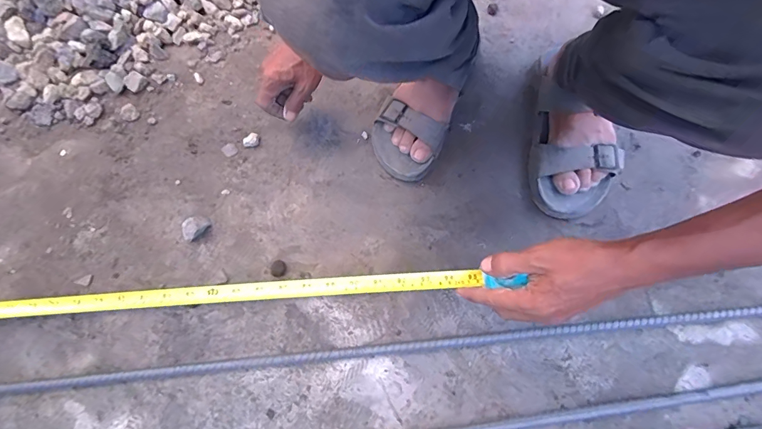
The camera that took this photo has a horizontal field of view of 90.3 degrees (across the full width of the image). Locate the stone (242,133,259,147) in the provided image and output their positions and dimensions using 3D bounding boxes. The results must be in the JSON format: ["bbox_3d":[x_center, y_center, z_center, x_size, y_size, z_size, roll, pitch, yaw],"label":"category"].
[{"bbox_3d":[-0.206,-0.117,0.598,0.025,0.014,0.016,-26,70,-8],"label":"stone"}]

